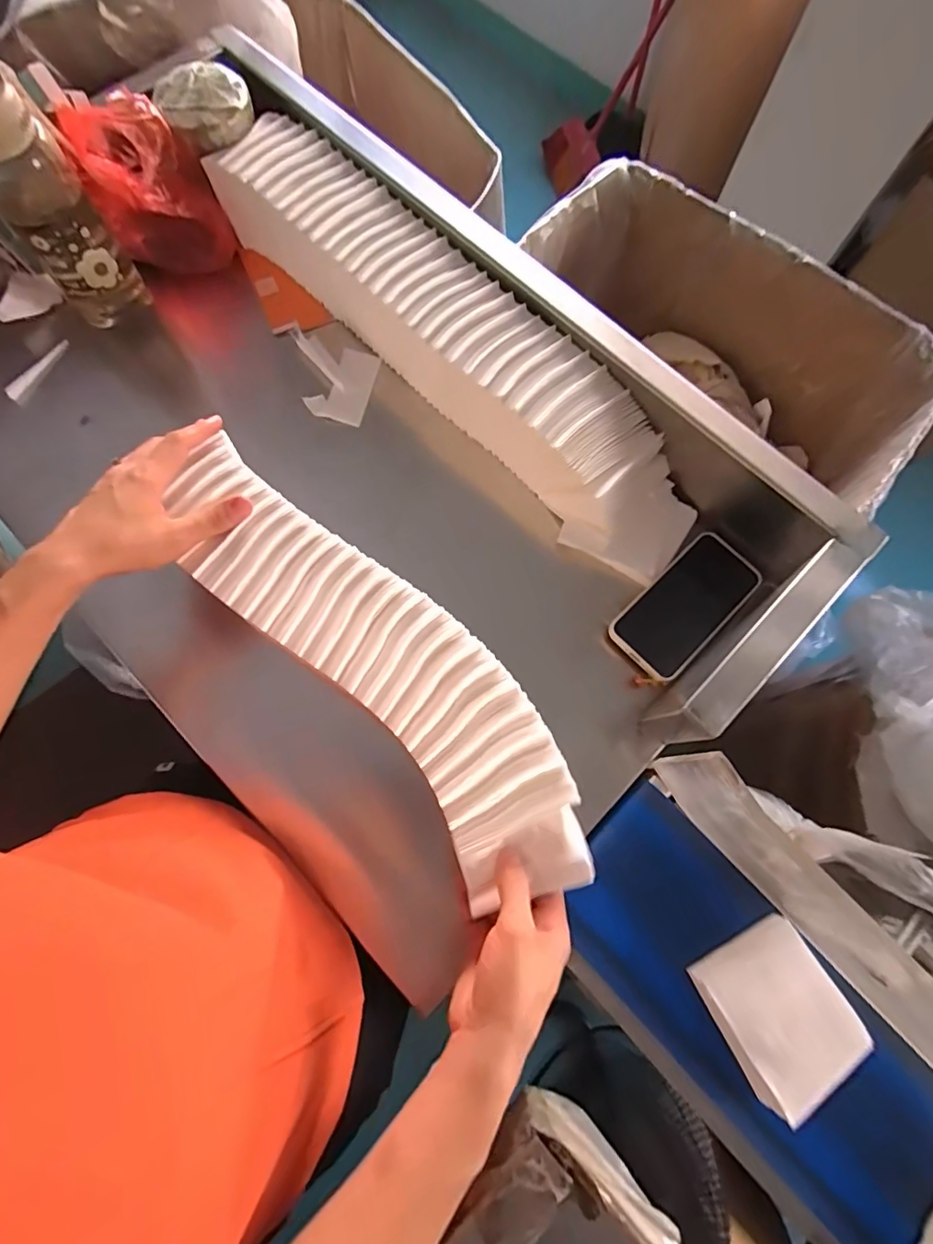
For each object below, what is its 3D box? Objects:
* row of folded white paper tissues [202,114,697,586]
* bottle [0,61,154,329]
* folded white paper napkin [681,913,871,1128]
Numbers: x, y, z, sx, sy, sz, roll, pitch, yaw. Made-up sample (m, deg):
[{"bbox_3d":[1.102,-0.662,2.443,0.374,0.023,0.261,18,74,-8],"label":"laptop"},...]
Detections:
[{"bbox_3d":[-0.019,-0.284,0.532,0.609,0.110,0.116,44,78,10],"label":"row of folded white paper tissues"},{"bbox_3d":[-0.394,-0.388,0.498,0.080,0.220,0.080,-35,78,-10],"label":"bottle"},{"bbox_3d":[0.240,0.300,0.406,0.092,0.032,0.100,-27,77,-8],"label":"folded white paper napkin"}]

